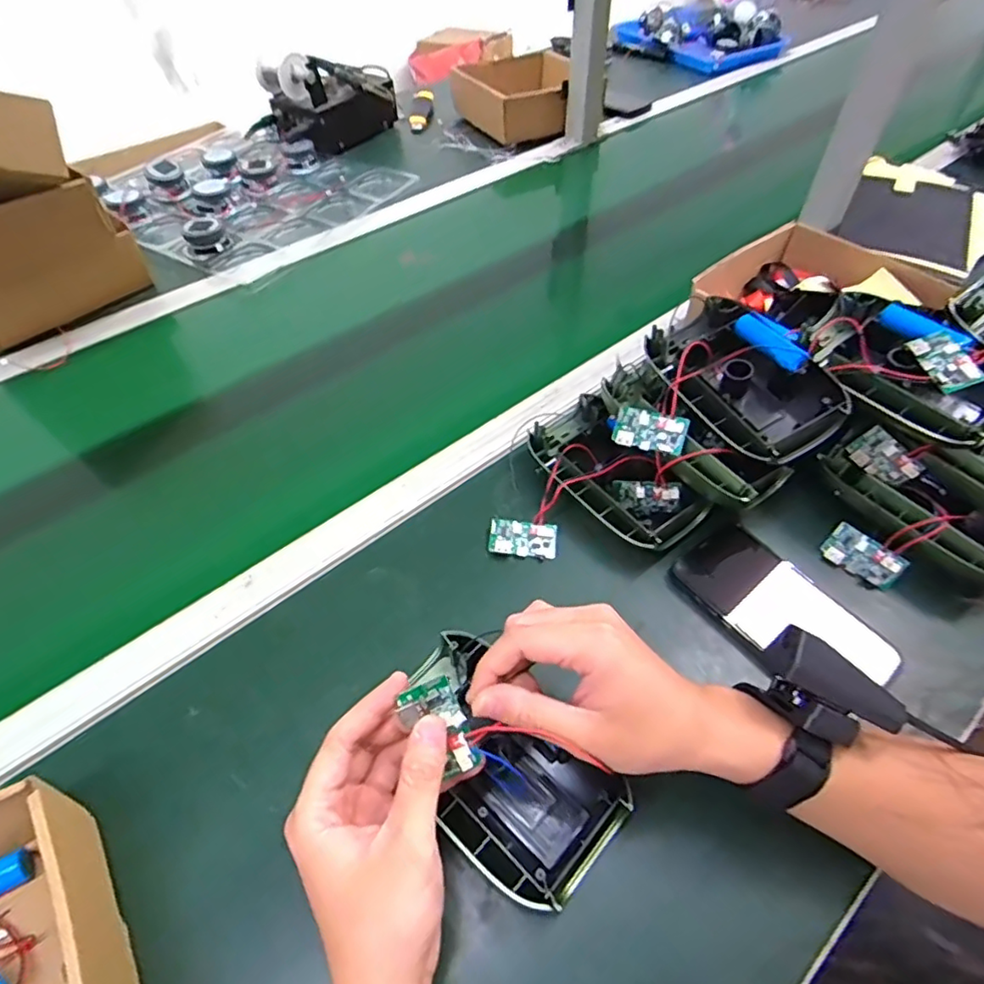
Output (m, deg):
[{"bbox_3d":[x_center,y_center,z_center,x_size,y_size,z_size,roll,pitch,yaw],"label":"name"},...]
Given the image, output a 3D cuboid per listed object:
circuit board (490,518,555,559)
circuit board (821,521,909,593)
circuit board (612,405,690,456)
[{"bbox_3d":[0.026,0.040,0.499,0.056,0.005,0.030,9,69,5],"label":"circuit board"},{"bbox_3d":[0.297,0.052,0.476,0.006,0.033,0.054,-2,37,-50],"label":"circuit board"},{"bbox_3d":[0.125,-0.049,0.471,0.055,0.006,0.031,18,92,27],"label":"circuit board"}]

